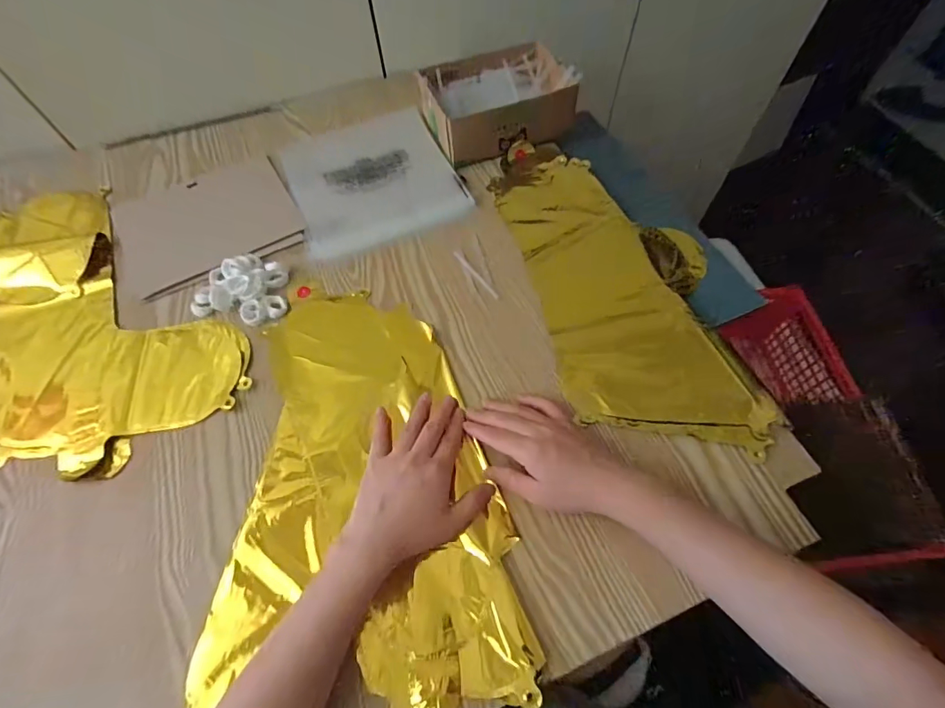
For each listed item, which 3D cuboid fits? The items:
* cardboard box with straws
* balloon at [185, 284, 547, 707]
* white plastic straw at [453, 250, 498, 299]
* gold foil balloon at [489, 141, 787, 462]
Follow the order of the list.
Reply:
[{"bbox_3d":[0.033,-0.352,0.614,0.204,0.062,0.142,-15,62,-6],"label":"cardboard box with straws"},{"bbox_3d":[-0.083,0.095,0.408,0.252,0.015,0.370,-1,62,2],"label":"balloon"},{"bbox_3d":[0.003,-0.092,0.502,0.007,0.004,0.084,-33,66,-15],"label":"white plastic straw"},{"bbox_3d":[0.158,-0.094,0.499,0.192,0.015,0.429,-13,62,-5],"label":"gold foil balloon"}]

